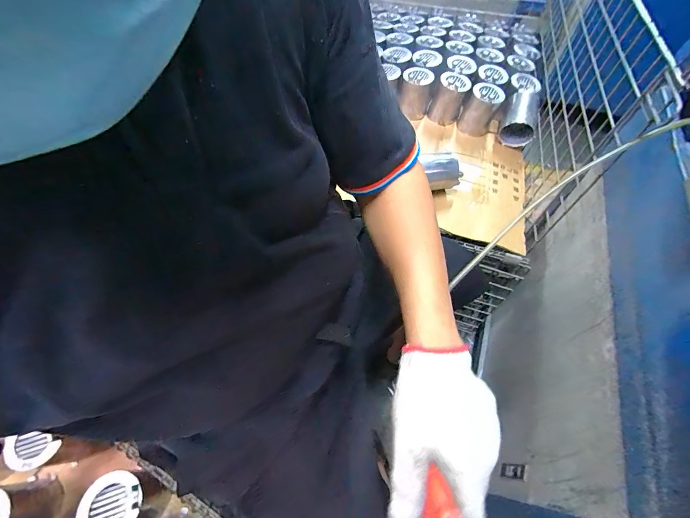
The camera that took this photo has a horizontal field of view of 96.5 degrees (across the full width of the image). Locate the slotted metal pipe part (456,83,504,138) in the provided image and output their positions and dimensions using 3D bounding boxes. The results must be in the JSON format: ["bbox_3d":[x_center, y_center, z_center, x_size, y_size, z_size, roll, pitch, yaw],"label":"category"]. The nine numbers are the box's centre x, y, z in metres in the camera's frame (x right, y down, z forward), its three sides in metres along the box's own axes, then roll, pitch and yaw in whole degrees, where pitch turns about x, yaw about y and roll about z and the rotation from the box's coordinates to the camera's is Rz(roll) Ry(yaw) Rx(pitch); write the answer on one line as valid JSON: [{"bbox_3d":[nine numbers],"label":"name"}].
[{"bbox_3d":[0.394,-0.435,0.898,0.096,0.110,0.081,21,60,13],"label":"slotted metal pipe part"}]

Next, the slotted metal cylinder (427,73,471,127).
[{"bbox_3d":[0.308,-0.474,0.915,0.095,0.113,0.086,17,59,10],"label":"slotted metal cylinder"}]

